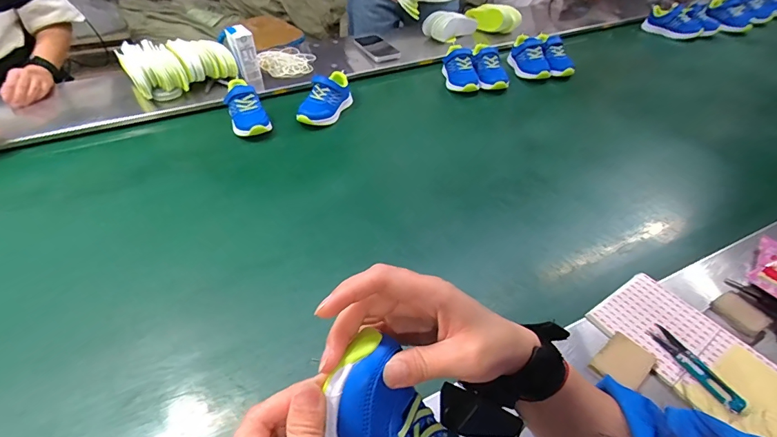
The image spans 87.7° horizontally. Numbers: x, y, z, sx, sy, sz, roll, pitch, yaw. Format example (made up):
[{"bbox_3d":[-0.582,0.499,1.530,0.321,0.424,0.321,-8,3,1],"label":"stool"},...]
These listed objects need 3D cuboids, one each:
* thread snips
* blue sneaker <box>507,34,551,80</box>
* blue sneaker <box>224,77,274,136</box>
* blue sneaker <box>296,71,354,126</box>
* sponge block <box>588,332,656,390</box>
[{"bbox_3d":[0.346,0.166,0.455,0.027,0.010,0.105,-15,46,-18],"label":"thread snips"},{"bbox_3d":[0.375,-0.430,1.093,0.078,0.086,0.157,-1,43,-4],"label":"blue sneaker"},{"bbox_3d":[-0.305,-0.236,0.858,0.076,0.078,0.159,-19,47,-21],"label":"blue sneaker"},{"bbox_3d":[-0.139,-0.268,0.893,0.074,0.083,0.148,13,44,11],"label":"blue sneaker"},{"bbox_3d":[0.270,0.164,0.464,0.064,0.011,0.049,-30,52,-30],"label":"sponge block"}]

